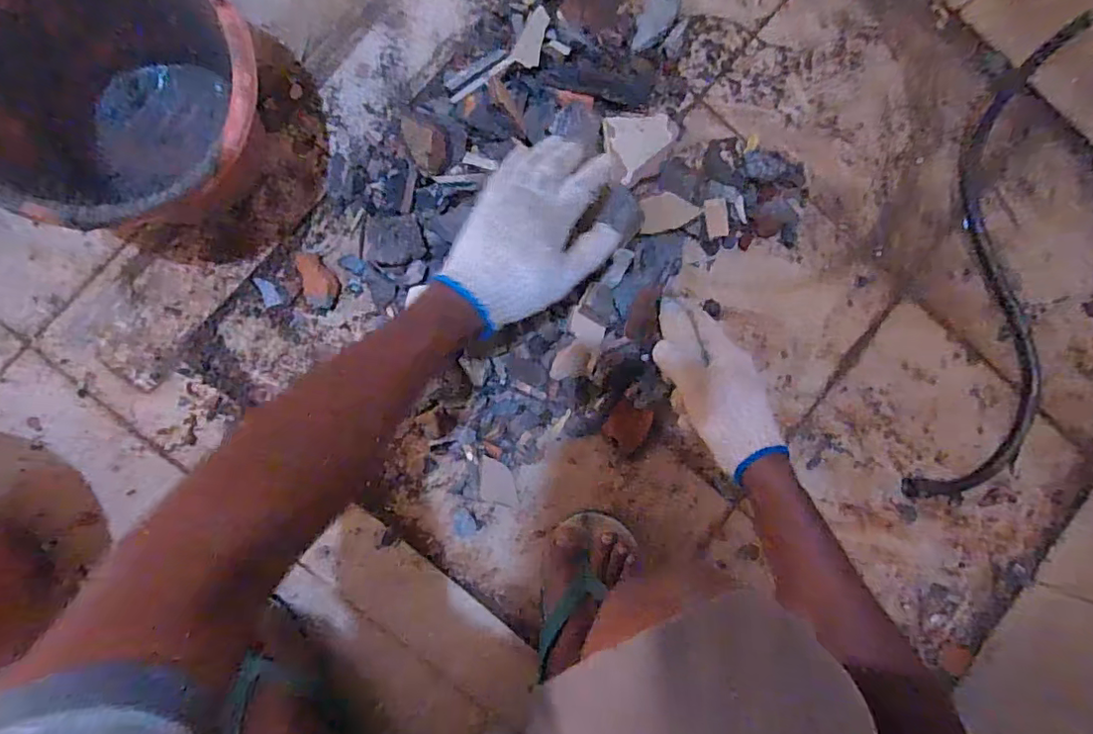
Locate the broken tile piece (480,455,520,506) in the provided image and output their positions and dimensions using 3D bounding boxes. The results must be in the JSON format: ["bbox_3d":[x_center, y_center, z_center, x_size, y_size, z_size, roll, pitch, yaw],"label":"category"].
[{"bbox_3d":[-0.051,0.125,0.595,0.042,0.015,0.054,2,89,-7],"label":"broken tile piece"}]

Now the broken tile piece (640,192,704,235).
[{"bbox_3d":[0.132,-0.165,0.586,0.060,0.006,0.041,-4,91,17],"label":"broken tile piece"}]

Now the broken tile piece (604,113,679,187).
[{"bbox_3d":[0.105,-0.244,0.606,0.082,0.020,0.071,-21,92,-7],"label":"broken tile piece"}]

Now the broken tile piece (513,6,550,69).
[{"bbox_3d":[-0.013,-0.350,0.582,0.026,0.007,0.077,16,72,-7],"label":"broken tile piece"}]

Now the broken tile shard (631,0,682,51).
[{"bbox_3d":[0.123,-0.391,0.622,0.037,0.014,0.090,37,85,-5],"label":"broken tile shard"}]

